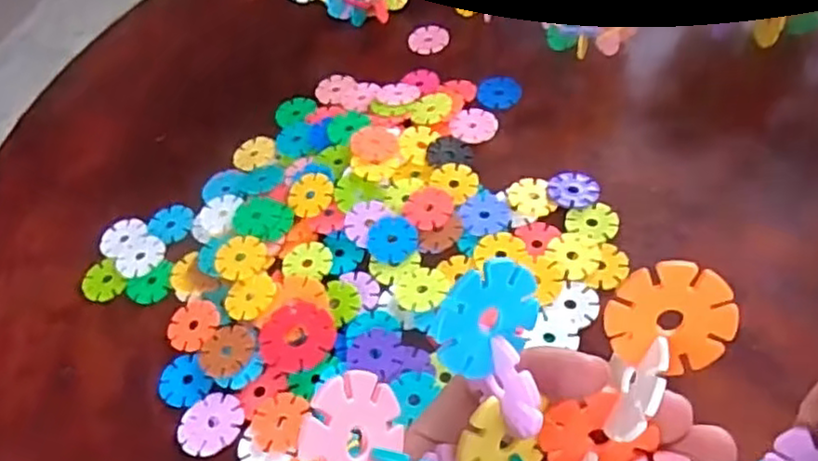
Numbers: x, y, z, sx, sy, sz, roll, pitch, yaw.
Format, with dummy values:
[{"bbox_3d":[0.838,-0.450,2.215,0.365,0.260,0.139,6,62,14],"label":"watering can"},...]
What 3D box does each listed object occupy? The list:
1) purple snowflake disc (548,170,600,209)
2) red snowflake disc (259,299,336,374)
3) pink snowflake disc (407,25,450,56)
[{"bbox_3d":[0.105,-0.026,0.428,0.032,0.004,0.030,-5,53,7],"label":"purple snowflake disc"},{"bbox_3d":[-0.064,0.060,0.387,0.042,0.004,0.044,-5,53,7],"label":"red snowflake disc"},{"bbox_3d":[0.016,-0.156,0.551,0.032,0.004,0.034,-5,53,7],"label":"pink snowflake disc"}]

